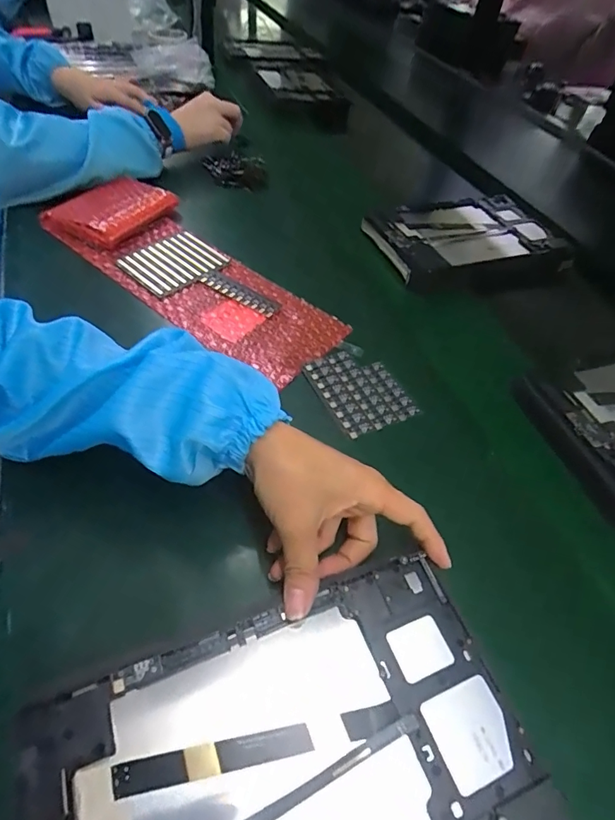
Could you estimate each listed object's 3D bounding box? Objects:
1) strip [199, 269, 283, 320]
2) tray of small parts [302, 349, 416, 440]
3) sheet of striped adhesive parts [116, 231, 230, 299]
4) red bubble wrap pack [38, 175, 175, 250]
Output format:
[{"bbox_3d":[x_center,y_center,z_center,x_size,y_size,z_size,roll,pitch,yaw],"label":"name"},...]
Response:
[{"bbox_3d":[-0.075,-0.129,0.507,0.102,0.006,0.026,29,52,17],"label":"strip"},{"bbox_3d":[0.048,-0.020,0.431,0.072,0.010,0.094,-17,54,-22],"label":"tray of small parts"},{"bbox_3d":[-0.157,-0.171,0.534,0.097,0.011,0.097,36,54,21],"label":"sheet of striped adhesive parts"},{"bbox_3d":[-0.243,-0.248,0.581,0.107,0.036,0.132,27,51,14],"label":"red bubble wrap pack"}]

